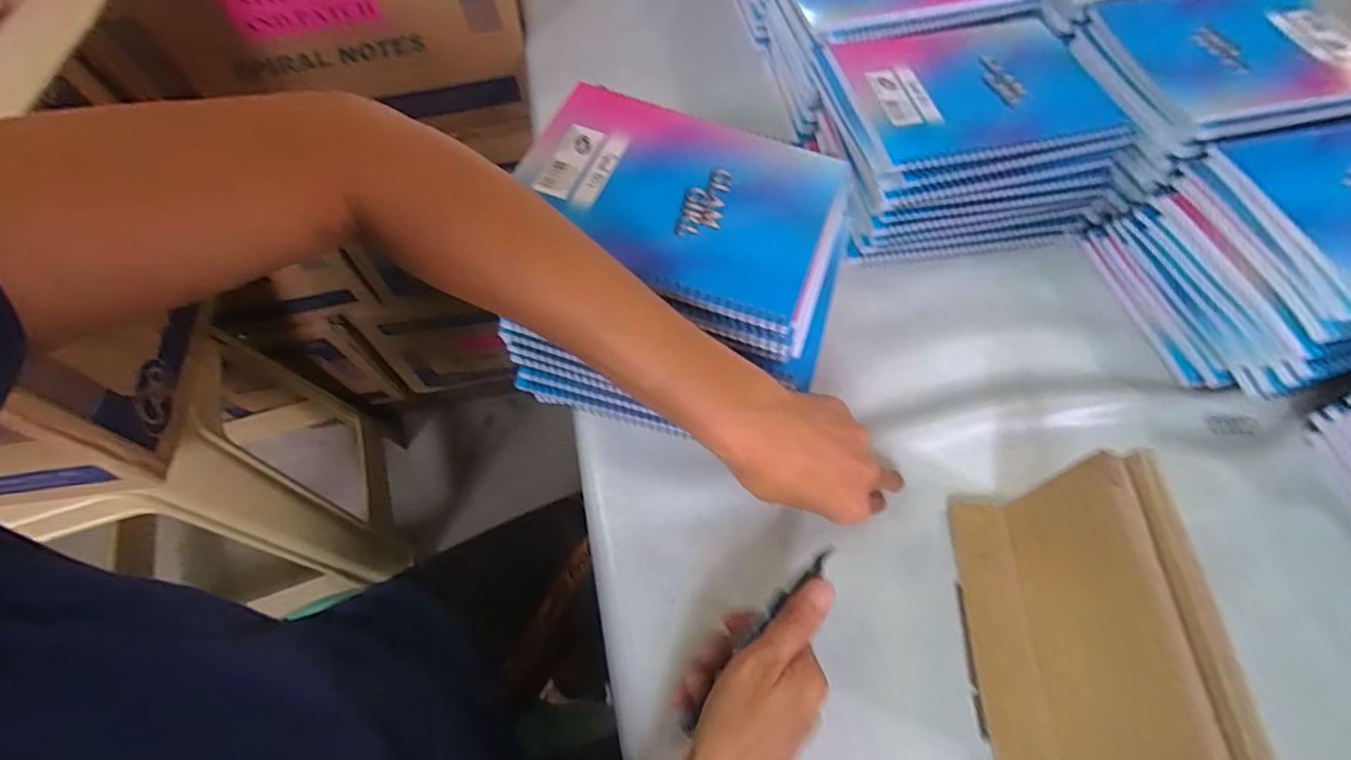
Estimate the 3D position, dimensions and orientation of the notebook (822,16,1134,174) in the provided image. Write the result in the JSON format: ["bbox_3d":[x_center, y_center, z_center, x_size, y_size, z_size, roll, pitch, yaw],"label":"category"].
[{"bbox_3d":[0.239,-0.236,0.471,0.200,0.012,0.152,-10,60,-6],"label":"notebook"}]

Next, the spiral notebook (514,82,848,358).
[{"bbox_3d":[0.003,-0.113,0.372,0.199,0.015,0.147,17,64,6],"label":"spiral notebook"}]

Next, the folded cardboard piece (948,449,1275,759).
[{"bbox_3d":[0.213,0.129,0.313,0.065,0.113,0.161,1,59,1],"label":"folded cardboard piece"}]

